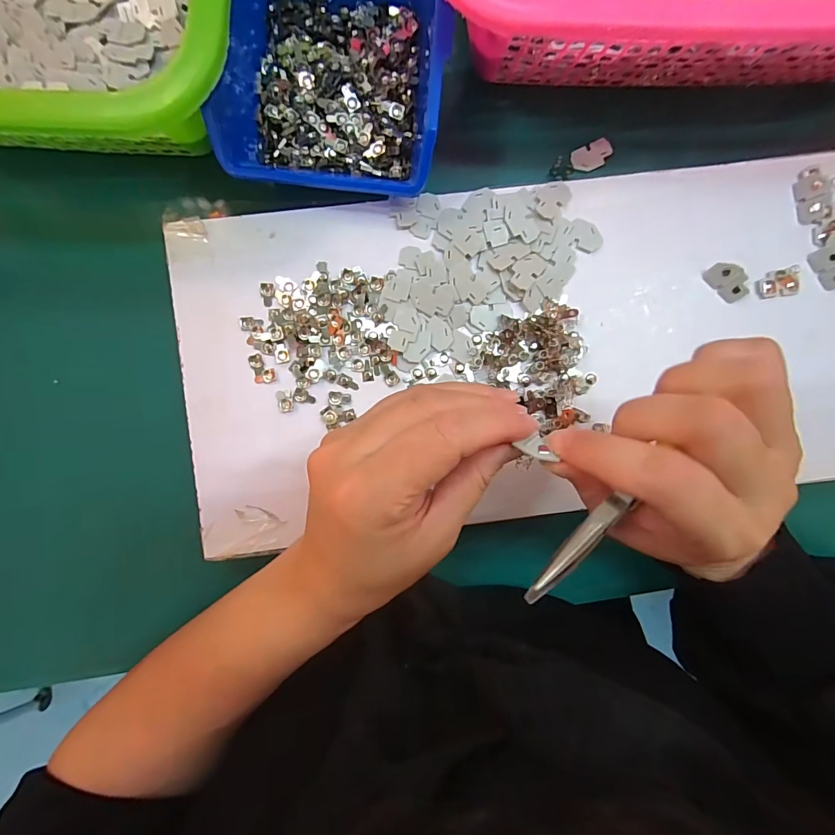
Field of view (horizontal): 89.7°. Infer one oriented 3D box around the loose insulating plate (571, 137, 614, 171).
[{"bbox_3d":[0.116,-0.175,0.281,0.027,0.004,0.017,-22,85,9],"label":"loose insulating plate"}]

